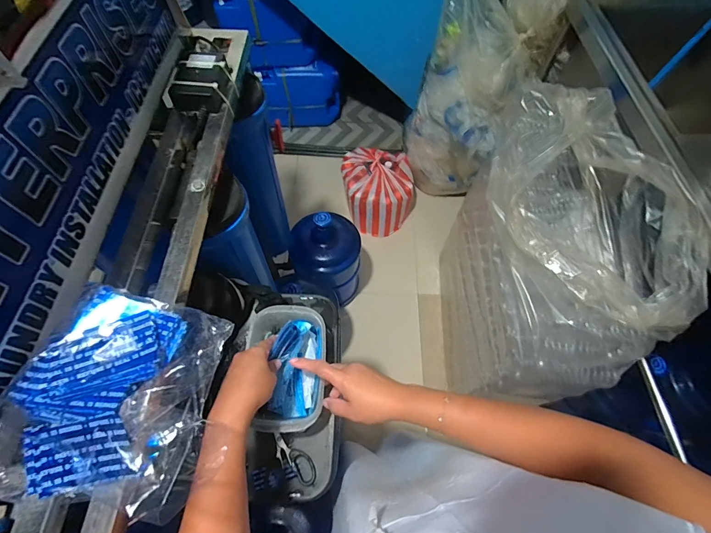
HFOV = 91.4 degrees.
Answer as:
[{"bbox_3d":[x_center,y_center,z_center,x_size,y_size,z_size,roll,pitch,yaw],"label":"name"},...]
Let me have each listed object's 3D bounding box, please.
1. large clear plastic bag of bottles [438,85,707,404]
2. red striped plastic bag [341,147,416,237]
[{"bbox_3d":[0.490,0.032,1.021,0.287,0.788,0.636,-2,63,-2],"label":"large clear plastic bag of bottles"},{"bbox_3d":[0.102,-0.350,1.593,0.302,0.254,0.358,-6,63,-4],"label":"red striped plastic bag"}]

